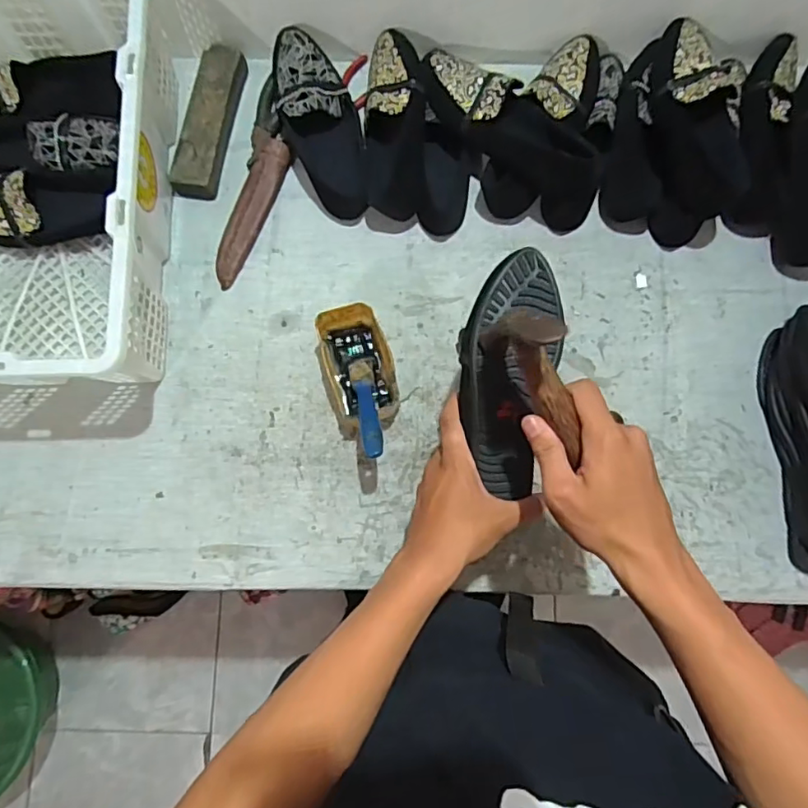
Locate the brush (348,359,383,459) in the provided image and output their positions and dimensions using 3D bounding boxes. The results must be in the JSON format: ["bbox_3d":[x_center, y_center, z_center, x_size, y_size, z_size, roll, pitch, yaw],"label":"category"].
[{"bbox_3d":[-0.041,-0.003,0.597,0.025,0.015,0.152,-11,43,-2],"label":"brush"}]

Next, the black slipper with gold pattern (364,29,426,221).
[{"bbox_3d":[-0.012,-0.344,0.687,0.076,0.062,0.233,2,81,0],"label":"black slipper with gold pattern"}]

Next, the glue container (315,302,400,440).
[{"bbox_3d":[-0.053,-0.038,0.642,0.083,0.064,0.137,-16,81,-3],"label":"glue container"}]

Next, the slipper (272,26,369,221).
[{"bbox_3d":[-0.104,-0.347,0.687,0.096,0.068,0.226,-11,81,-2],"label":"slipper"}]

